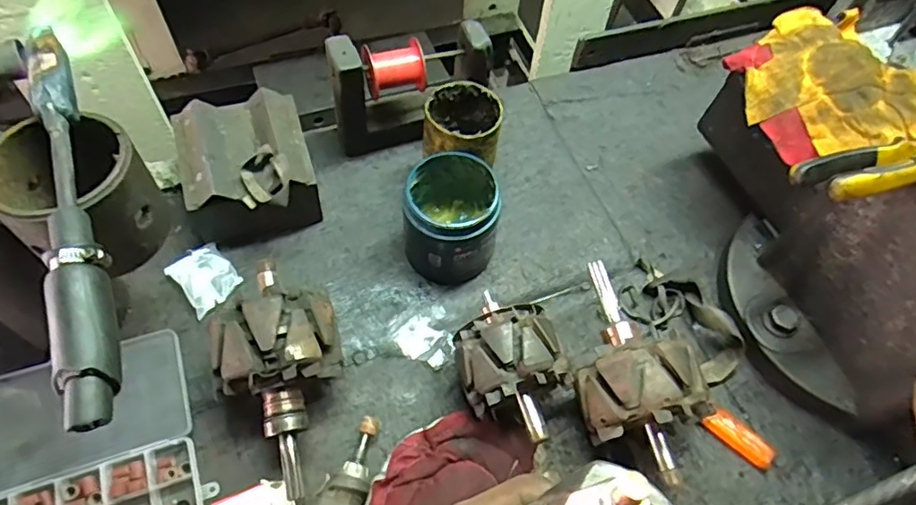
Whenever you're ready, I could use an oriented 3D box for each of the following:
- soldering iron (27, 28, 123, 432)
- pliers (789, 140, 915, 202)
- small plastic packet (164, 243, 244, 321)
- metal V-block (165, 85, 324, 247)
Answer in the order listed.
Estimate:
[{"bbox_3d":[-0.223,-0.028,0.334,0.027,0.029,0.262,-16,61,-13],"label":"soldering iron"},{"bbox_3d":[0.345,-0.070,0.429,0.184,0.033,0.046,-11,60,-10],"label":"pliers"},{"bbox_3d":[-0.245,0.026,0.566,0.052,0.018,0.059,-38,68,-23],"label":"small plastic packet"},{"bbox_3d":[-0.205,-0.072,0.583,0.117,0.098,0.141,-15,61,-12],"label":"metal V-block"}]

